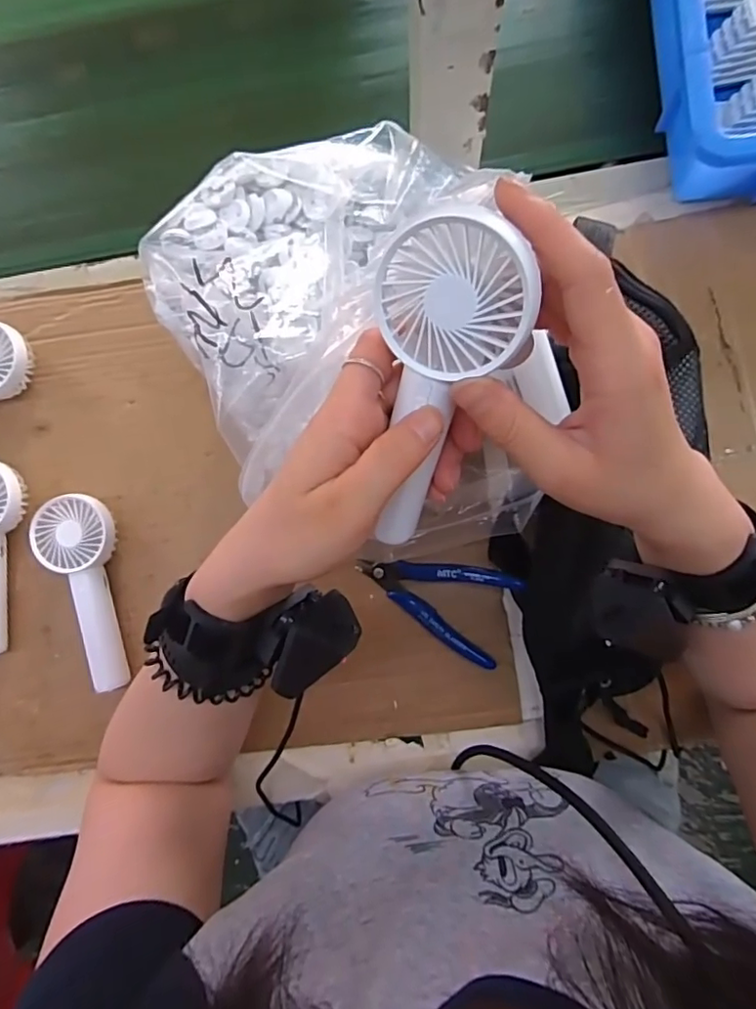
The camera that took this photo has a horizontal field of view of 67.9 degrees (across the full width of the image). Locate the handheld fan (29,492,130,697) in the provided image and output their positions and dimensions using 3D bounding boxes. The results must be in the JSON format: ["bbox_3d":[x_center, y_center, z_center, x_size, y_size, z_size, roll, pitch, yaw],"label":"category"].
[{"bbox_3d":[-0.212,0.065,0.422,0.052,0.032,0.143,-15,83,1],"label":"handheld fan"}]

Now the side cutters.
[{"bbox_3d":[0.039,0.065,0.406,0.112,0.027,0.066,22,89,3],"label":"side cutters"}]

